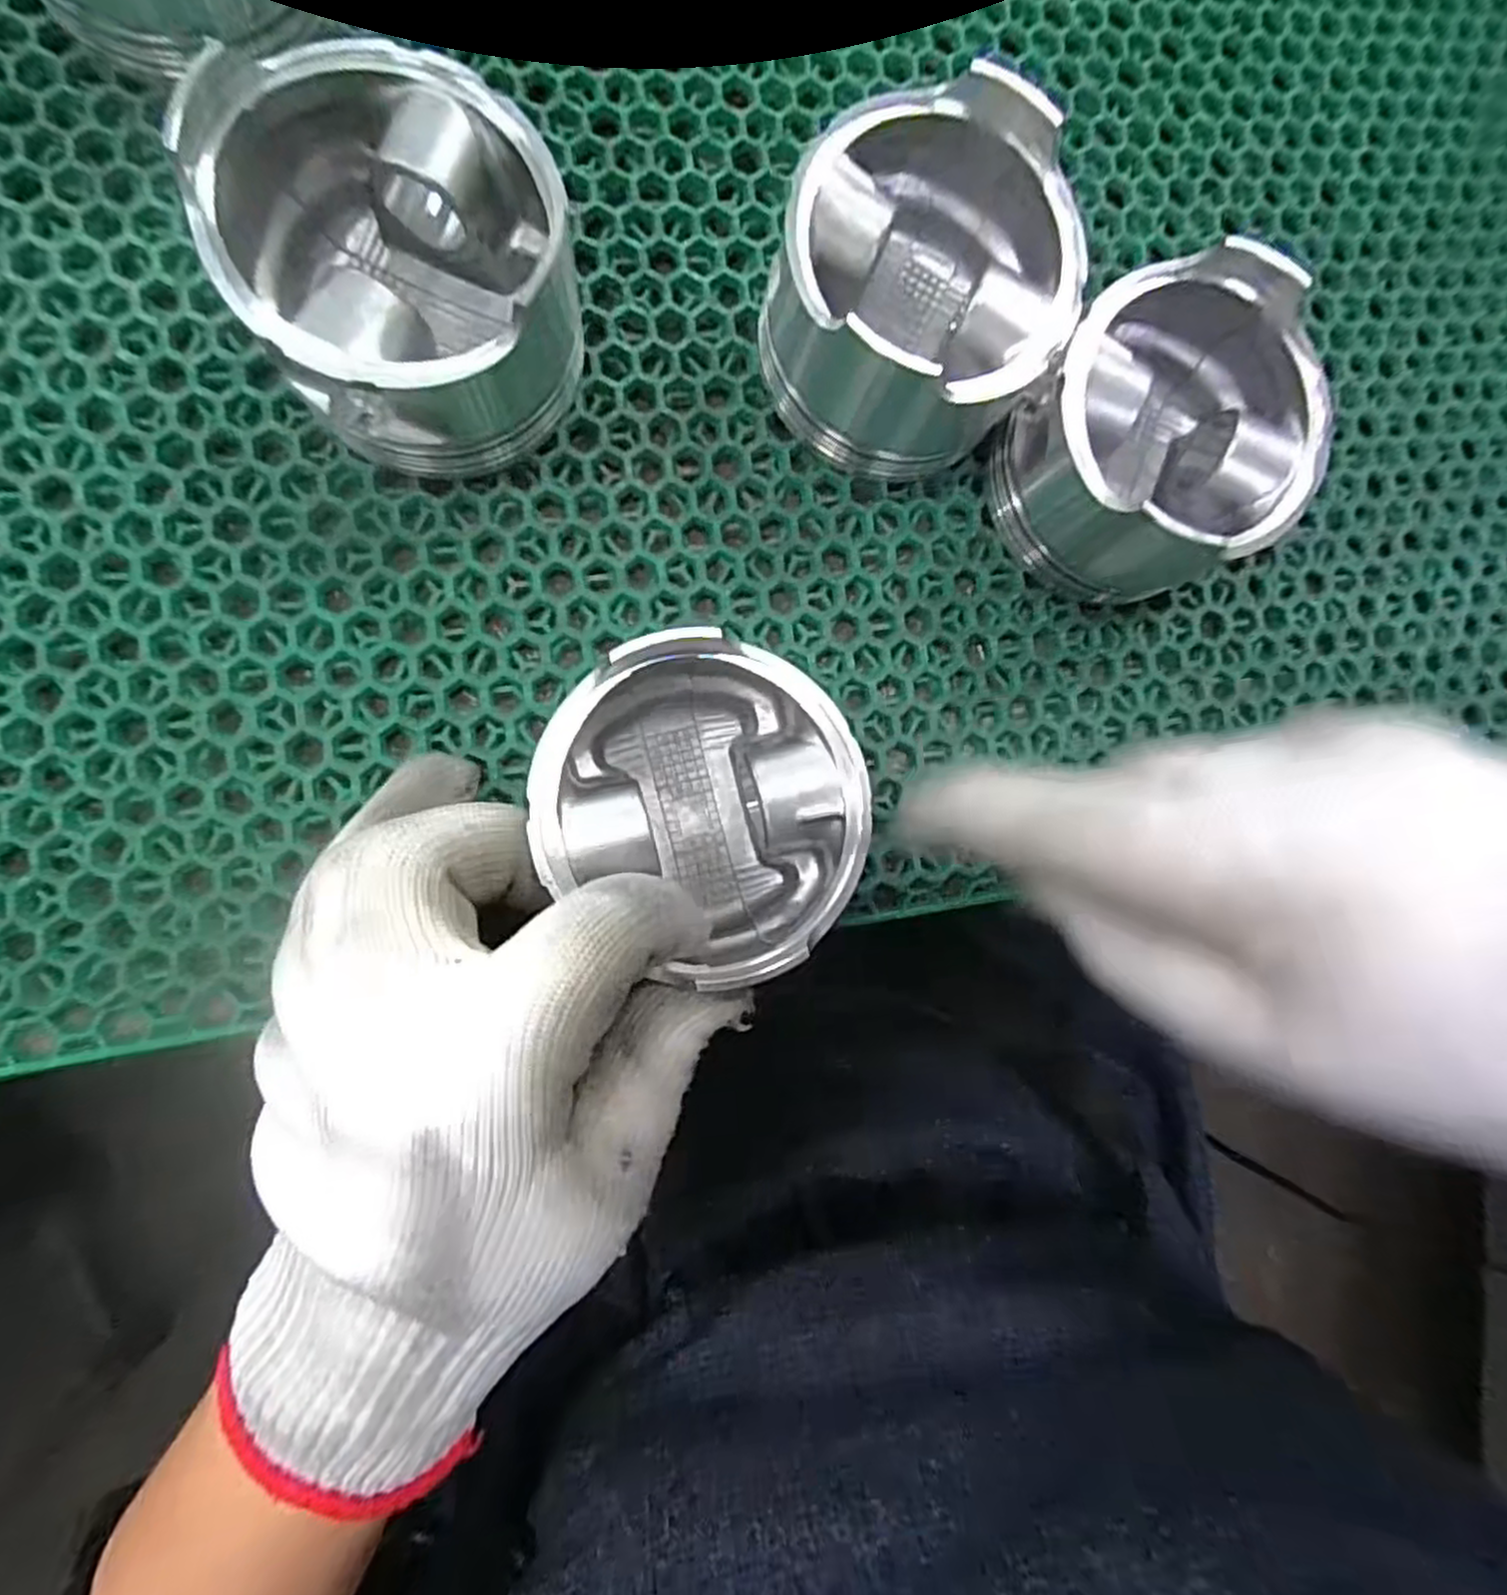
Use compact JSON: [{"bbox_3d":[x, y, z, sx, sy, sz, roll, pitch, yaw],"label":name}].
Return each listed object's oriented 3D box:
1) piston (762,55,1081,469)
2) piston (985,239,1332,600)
[{"bbox_3d":[0.045,-0.141,0.204,0.076,0.051,0.077,0,88,-9],"label":"piston"},{"bbox_3d":[0.111,-0.099,0.211,0.081,0.052,0.076,0,88,-9],"label":"piston"}]

